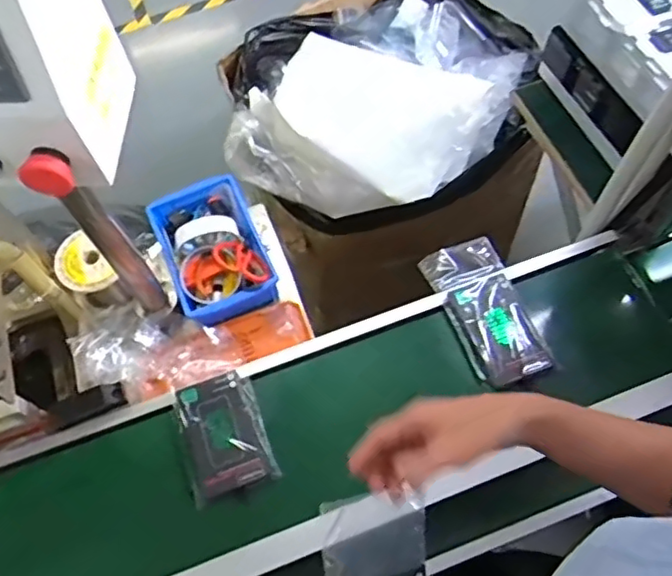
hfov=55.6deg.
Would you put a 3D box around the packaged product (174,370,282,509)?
[{"bbox_3d":[-0.133,0.172,0.750,0.099,0.020,0.138,-21,70,2],"label":"packaged product"}]

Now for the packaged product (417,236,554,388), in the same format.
[{"bbox_3d":[0.186,0.025,0.801,0.091,0.024,0.197,-20,64,-7],"label":"packaged product"}]

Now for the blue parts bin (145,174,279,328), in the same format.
[{"bbox_3d":[-0.178,-0.059,0.914,0.140,0.078,0.215,-21,64,-7],"label":"blue parts bin"}]

